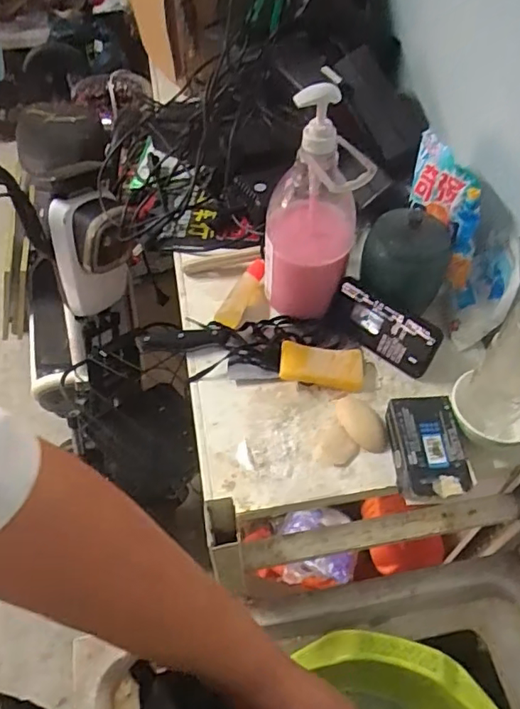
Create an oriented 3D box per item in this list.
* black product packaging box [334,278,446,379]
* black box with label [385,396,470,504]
[{"bbox_3d":[0.159,-0.037,0.717,0.147,0.078,0.022,37,44,17],"label":"black product packaging box"},{"bbox_3d":[0.190,0.105,0.635,0.073,0.034,0.119,0,51,-1],"label":"black box with label"}]

